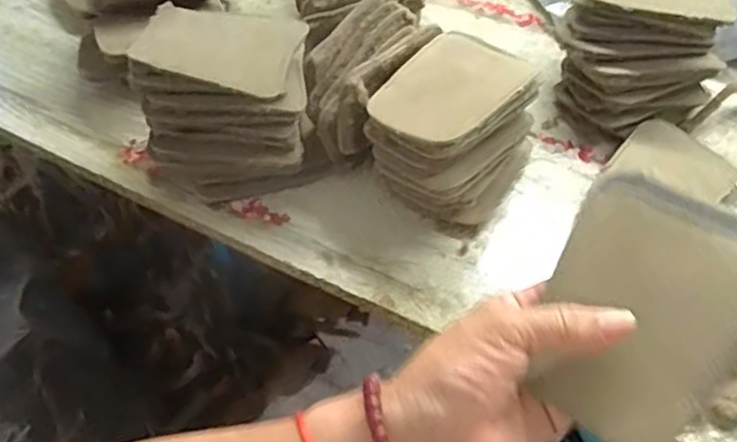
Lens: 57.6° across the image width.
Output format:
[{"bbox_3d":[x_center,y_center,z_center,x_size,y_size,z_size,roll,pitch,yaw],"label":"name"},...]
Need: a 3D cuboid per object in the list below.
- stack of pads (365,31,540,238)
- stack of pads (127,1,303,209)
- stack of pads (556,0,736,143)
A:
[{"bbox_3d":[0.066,-0.067,0.513,0.097,0.110,0.127,34,59,23],"label":"stack of pads"},{"bbox_3d":[-0.108,-0.092,0.528,0.130,0.127,0.108,-7,53,-6],"label":"stack of pads"},{"bbox_3d":[0.233,-0.150,0.575,0.125,0.104,0.133,23,55,16],"label":"stack of pads"}]

